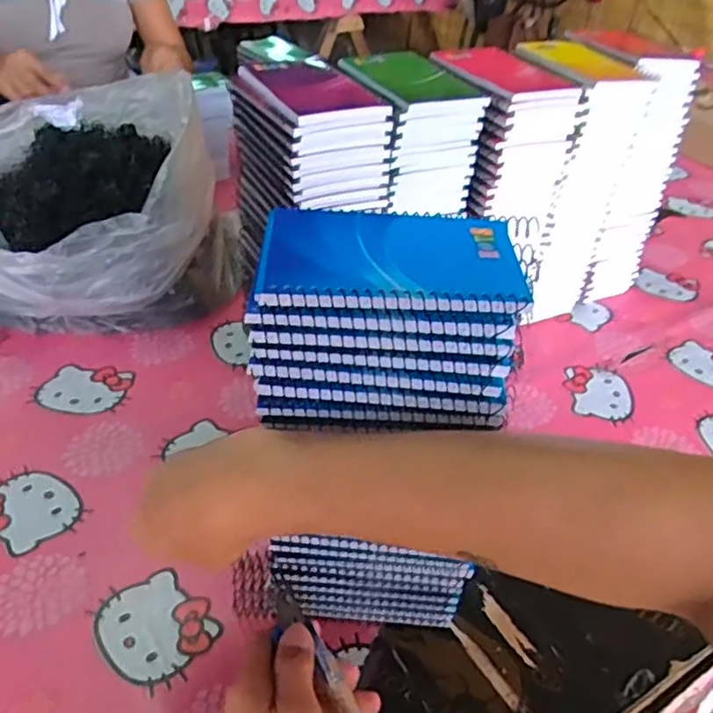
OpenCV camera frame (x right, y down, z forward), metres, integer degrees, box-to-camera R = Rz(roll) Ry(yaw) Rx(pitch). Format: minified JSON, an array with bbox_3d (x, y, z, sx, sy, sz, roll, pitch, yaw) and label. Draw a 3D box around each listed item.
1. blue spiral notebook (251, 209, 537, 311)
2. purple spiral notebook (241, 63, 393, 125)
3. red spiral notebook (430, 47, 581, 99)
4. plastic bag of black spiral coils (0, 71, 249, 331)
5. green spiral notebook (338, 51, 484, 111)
[{"bbox_3d":[0.018,-0.052,0.347,0.133,0.007,0.092,0,38,-4],"label":"blue spiral notebook"},{"bbox_3d":[-0.038,-0.216,0.546,0.085,0.016,0.115,-16,44,-24],"label":"purple spiral notebook"},{"bbox_3d":[0.136,-0.269,0.628,0.108,0.011,0.135,-11,42,-18],"label":"red spiral notebook"},{"bbox_3d":[-0.339,-0.168,0.759,0.336,0.182,0.294,-14,41,-21],"label":"plastic bag of black spiral coils"},{"bbox_3d":[0.046,-0.250,0.592,0.096,0.008,0.139,-13,42,-20],"label":"green spiral notebook"}]

